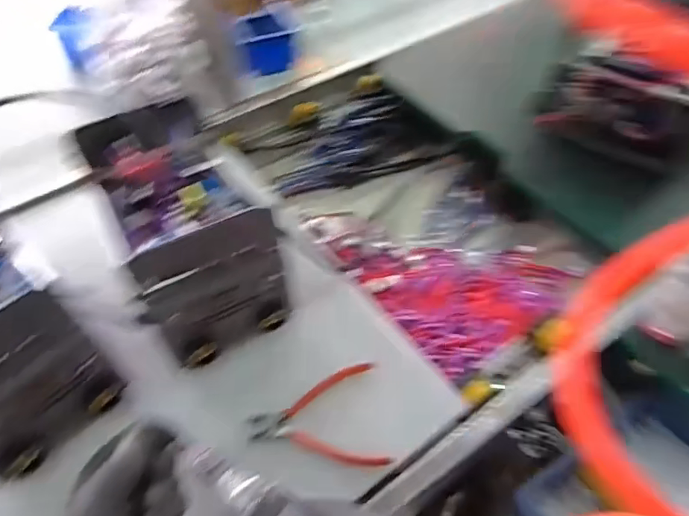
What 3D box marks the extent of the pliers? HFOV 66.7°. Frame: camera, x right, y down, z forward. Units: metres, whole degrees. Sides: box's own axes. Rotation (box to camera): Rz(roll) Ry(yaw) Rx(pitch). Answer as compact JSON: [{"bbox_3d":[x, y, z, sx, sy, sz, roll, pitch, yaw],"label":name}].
[{"bbox_3d":[-0.030,0.172,0.556,0.138,0.011,0.110,-6,52,-5],"label":"pliers"}]

